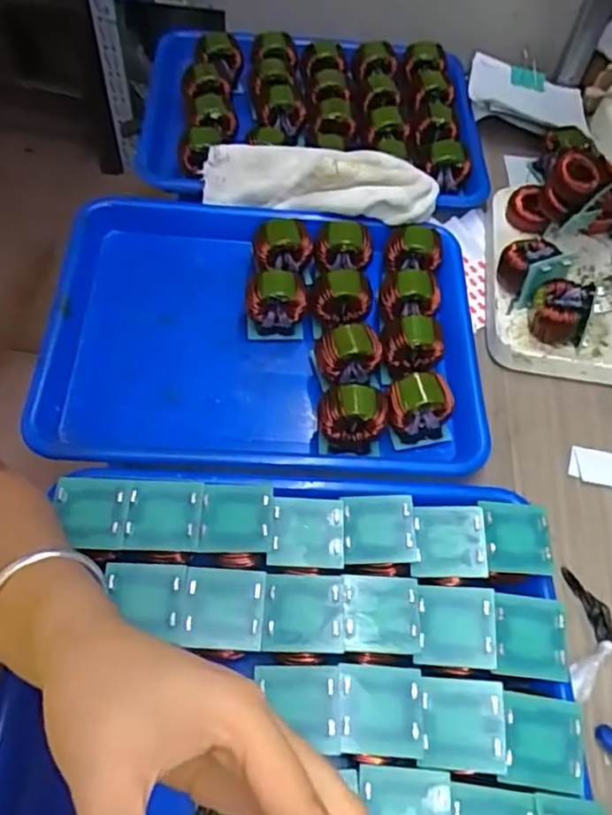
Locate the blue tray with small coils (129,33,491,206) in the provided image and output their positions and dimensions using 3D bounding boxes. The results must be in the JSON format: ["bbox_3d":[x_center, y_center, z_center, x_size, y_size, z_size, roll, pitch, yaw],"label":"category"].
[{"bbox_3d":[0.005,-0.293,0.643,0.331,0.050,0.242,3,58,-3],"label":"blue tray with small coils"}]

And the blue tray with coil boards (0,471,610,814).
[{"bbox_3d":[-0.005,0.153,0.372,0.312,0.049,0.238,3,58,-3],"label":"blue tray with coil boards"}]

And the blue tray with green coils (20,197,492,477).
[{"bbox_3d":[-0.036,-0.057,0.509,0.337,0.060,0.251,4,58,-2],"label":"blue tray with green coils"}]

